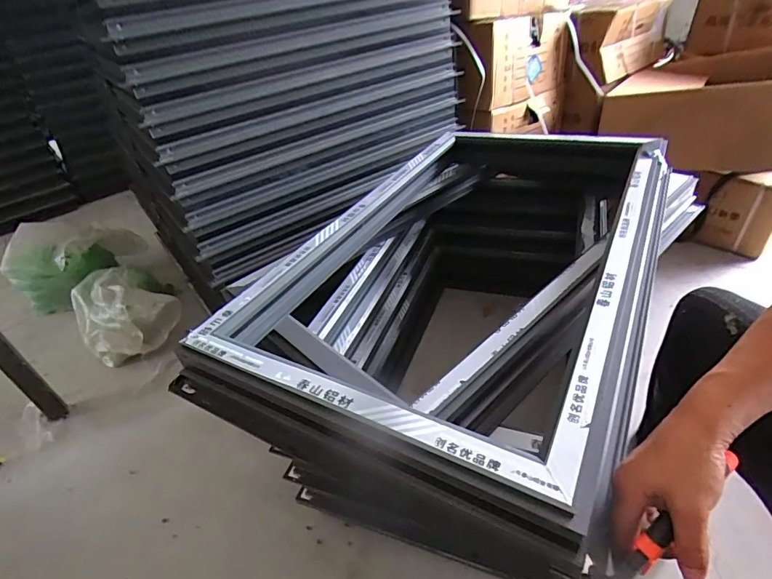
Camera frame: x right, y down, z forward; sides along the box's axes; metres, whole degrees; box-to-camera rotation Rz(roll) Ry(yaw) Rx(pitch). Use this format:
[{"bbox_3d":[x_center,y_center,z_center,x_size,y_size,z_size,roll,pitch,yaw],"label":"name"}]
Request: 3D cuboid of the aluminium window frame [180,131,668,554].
[{"bbox_3d":[0.140,-0.085,0.727,0.533,0.075,0.836,14,43,28],"label":"aluminium window frame"}]

